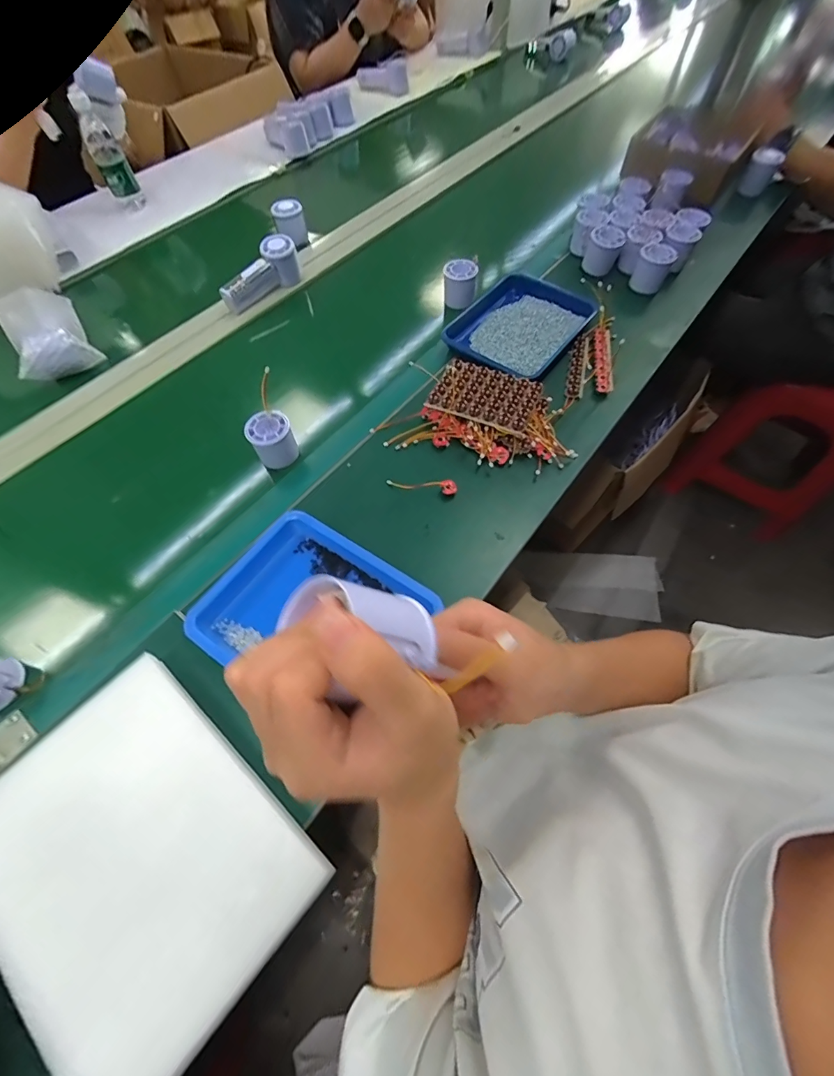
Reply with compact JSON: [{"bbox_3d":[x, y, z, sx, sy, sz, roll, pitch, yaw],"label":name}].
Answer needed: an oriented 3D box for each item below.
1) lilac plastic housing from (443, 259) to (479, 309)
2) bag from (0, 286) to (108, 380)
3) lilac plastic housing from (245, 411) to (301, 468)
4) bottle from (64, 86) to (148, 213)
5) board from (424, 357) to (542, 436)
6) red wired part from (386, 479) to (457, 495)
[{"bbox_3d":[0.071,-0.426,0.708,0.054,0.051,0.054,2,61,4],"label":"lilac plastic housing"},{"bbox_3d":[-0.595,-0.331,0.672,0.103,0.053,0.193,-36,65,-16],"label":"bag"},{"bbox_3d":[-0.188,-0.127,0.553,0.052,0.057,0.048,-30,63,-13],"label":"lilac plastic housing"},{"bbox_3d":[-0.637,-0.793,0.866,0.061,0.162,0.074,-26,63,-11],"label":"bottle"},{"bbox_3d":[0.091,-0.192,0.561,0.131,0.010,0.100,22,61,14],"label":"board"},{"bbox_3d":[0.005,-0.067,0.520,0.087,0.011,0.020,7,61,6],"label":"red wired part"}]

